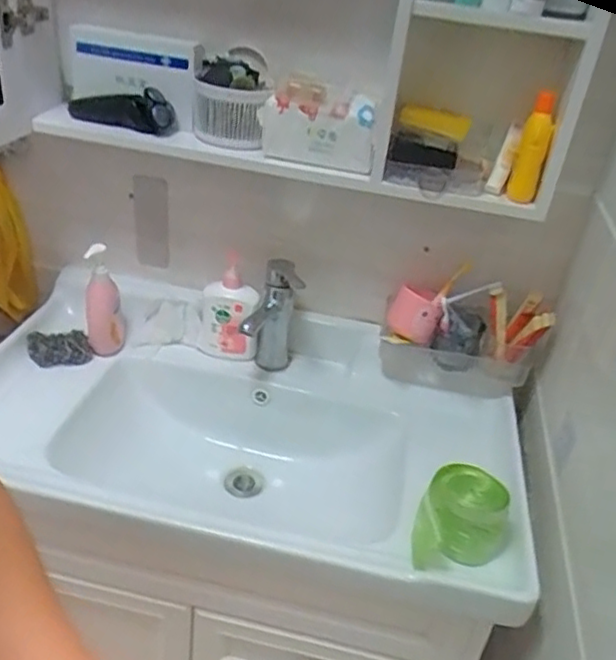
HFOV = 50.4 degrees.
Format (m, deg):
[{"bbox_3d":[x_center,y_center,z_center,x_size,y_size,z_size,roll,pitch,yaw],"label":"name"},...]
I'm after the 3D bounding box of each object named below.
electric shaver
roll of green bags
[{"bbox_3d":[-0.267,-0.319,0.937,0.153,0.052,0.045,13,32,11],"label":"electric shaver"},{"bbox_3d":[0.190,0.245,0.812,0.103,0.111,0.112,5,32,-3],"label":"roll of green bags"}]

